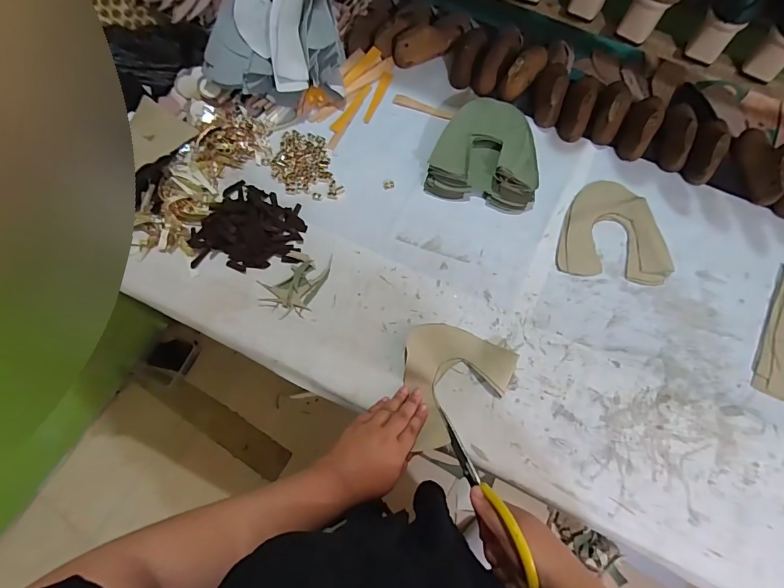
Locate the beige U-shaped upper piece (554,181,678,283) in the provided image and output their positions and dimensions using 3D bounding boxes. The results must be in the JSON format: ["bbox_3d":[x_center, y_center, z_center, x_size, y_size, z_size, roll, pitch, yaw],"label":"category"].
[{"bbox_3d":[0.347,-0.100,0.640,0.165,0.007,0.164,7,70,3],"label":"beige U-shaped upper piece"}]

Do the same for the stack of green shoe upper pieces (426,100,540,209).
[{"bbox_3d":[0.156,-0.236,0.668,0.173,0.047,0.182,12,71,5],"label":"stack of green shoe upper pieces"}]

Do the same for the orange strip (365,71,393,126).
[{"bbox_3d":[-0.026,-0.360,0.745,0.020,0.004,0.121,17,71,7],"label":"orange strip"}]

